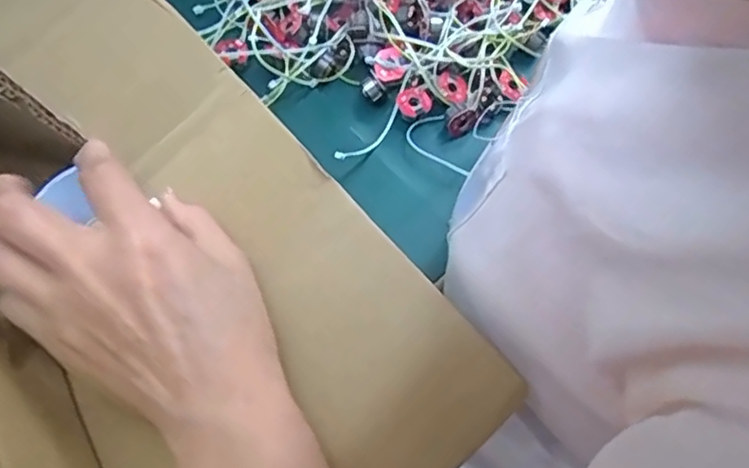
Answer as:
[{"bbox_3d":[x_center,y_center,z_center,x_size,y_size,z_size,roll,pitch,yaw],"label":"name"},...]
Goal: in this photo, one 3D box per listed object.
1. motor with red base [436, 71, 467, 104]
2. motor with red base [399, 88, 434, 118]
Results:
[{"bbox_3d":[0.048,-0.090,0.385,0.019,0.011,0.016,10,65,4],"label":"motor with red base"},{"bbox_3d":[0.025,-0.080,0.382,0.019,0.008,0.016,-4,65,-2],"label":"motor with red base"}]

